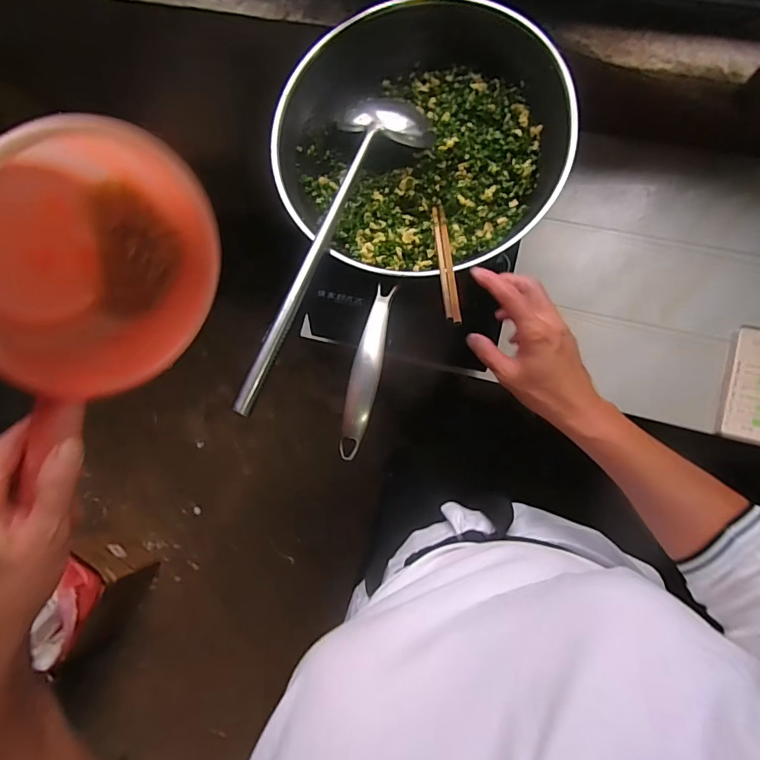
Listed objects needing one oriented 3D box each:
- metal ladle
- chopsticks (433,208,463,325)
[{"bbox_3d":[-0.058,-0.168,0.528,0.115,0.043,0.451,20,71,9],"label":"metal ladle"},{"bbox_3d":[0.073,-0.139,0.510,0.015,0.009,0.231,-5,47,7],"label":"chopsticks"}]

